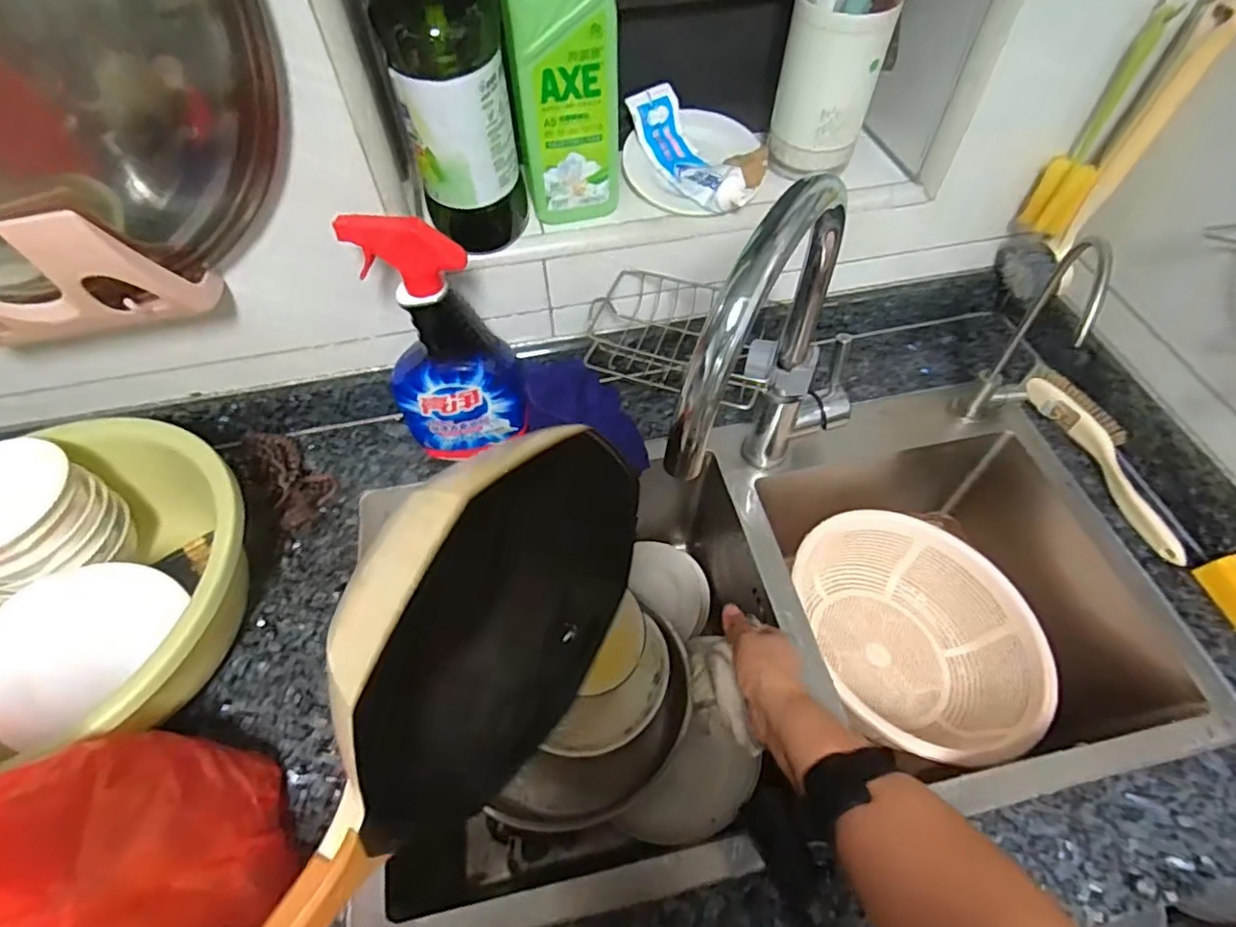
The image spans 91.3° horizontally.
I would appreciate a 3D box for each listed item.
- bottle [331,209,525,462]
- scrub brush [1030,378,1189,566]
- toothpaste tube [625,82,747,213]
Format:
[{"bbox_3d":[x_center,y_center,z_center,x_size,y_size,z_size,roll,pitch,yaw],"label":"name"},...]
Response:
[{"bbox_3d":[-0.161,-0.104,0.570,0.125,0.266,0.074,-14,57,-8],"label":"bottle"},{"bbox_3d":[0.521,-0.003,0.638,0.052,0.031,0.226,-13,57,-7],"label":"scrub brush"},{"bbox_3d":[0.070,-0.318,0.617,0.048,0.054,0.157,-27,60,-16],"label":"toothpaste tube"}]

